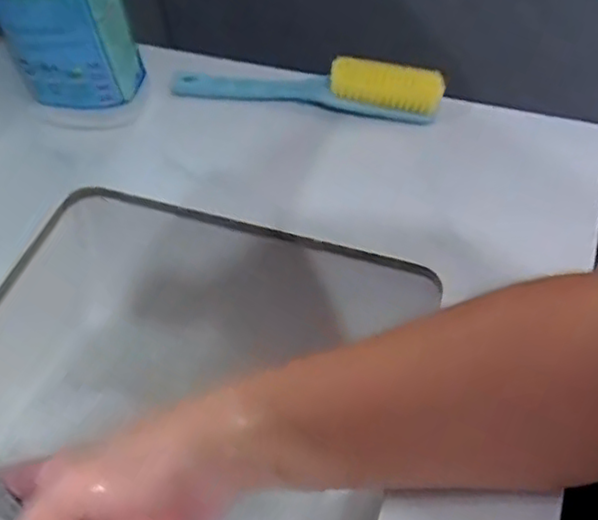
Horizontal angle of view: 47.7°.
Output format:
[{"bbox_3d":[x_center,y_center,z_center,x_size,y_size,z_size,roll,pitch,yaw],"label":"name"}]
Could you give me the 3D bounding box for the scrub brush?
[{"bbox_3d":[0.001,-0.148,0.561,0.230,0.028,0.039,8,54,10],"label":"scrub brush"}]

